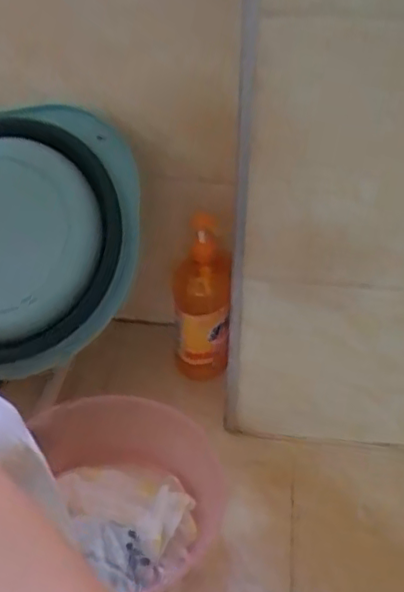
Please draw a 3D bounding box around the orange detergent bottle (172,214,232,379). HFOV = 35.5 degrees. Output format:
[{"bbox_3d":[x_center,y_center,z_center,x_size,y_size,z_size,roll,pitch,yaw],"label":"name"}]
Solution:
[{"bbox_3d":[-0.001,0.010,0.932,0.083,0.253,0.071,0,40,0],"label":"orange detergent bottle"}]

